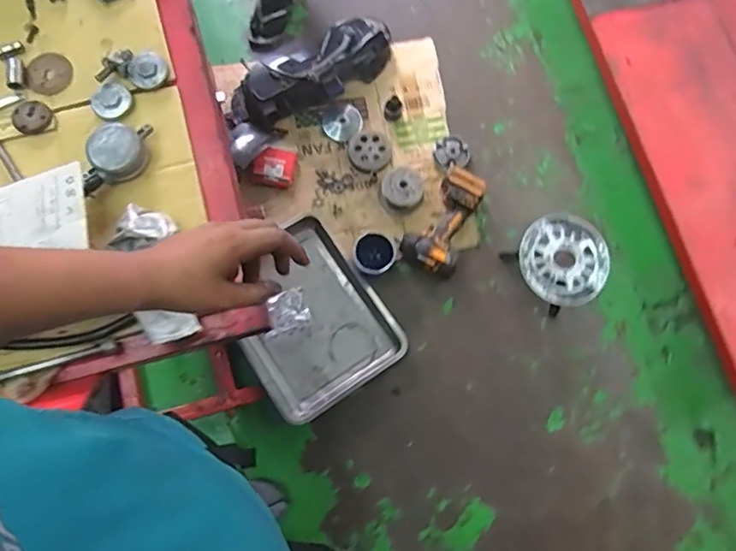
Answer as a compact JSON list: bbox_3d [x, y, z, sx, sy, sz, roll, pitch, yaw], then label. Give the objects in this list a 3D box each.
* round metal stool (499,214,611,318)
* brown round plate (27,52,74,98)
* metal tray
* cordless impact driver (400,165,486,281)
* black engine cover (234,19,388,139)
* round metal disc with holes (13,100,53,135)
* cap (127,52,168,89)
[{"bbox_3d":[0.473,-0.026,1.382,0.217,0.130,0.215,1,77,-2],"label":"round metal stool"},{"bbox_3d":[-0.448,-0.285,0.775,0.060,0.005,0.064,1,77,-2],"label":"brown round plate"},{"bbox_3d":[-0.150,0.103,1.369,0.349,0.064,0.430,-33,79,-9],"label":"metal tray"},{"bbox_3d":[0.207,-0.135,1.422,0.168,0.094,0.267,34,78,5],"label":"cordless impact driver"},{"bbox_3d":[-0.127,-0.559,1.507,0.435,0.120,0.187,-33,80,-9],"label":"black engine cover"},{"bbox_3d":[-0.465,-0.220,0.764,0.048,0.010,0.046,1,77,-2],"label":"round metal disc with holes"},{"bbox_3d":[-0.311,-0.288,0.780,0.053,0.022,0.047,-37,81,-10],"label":"cap"}]

